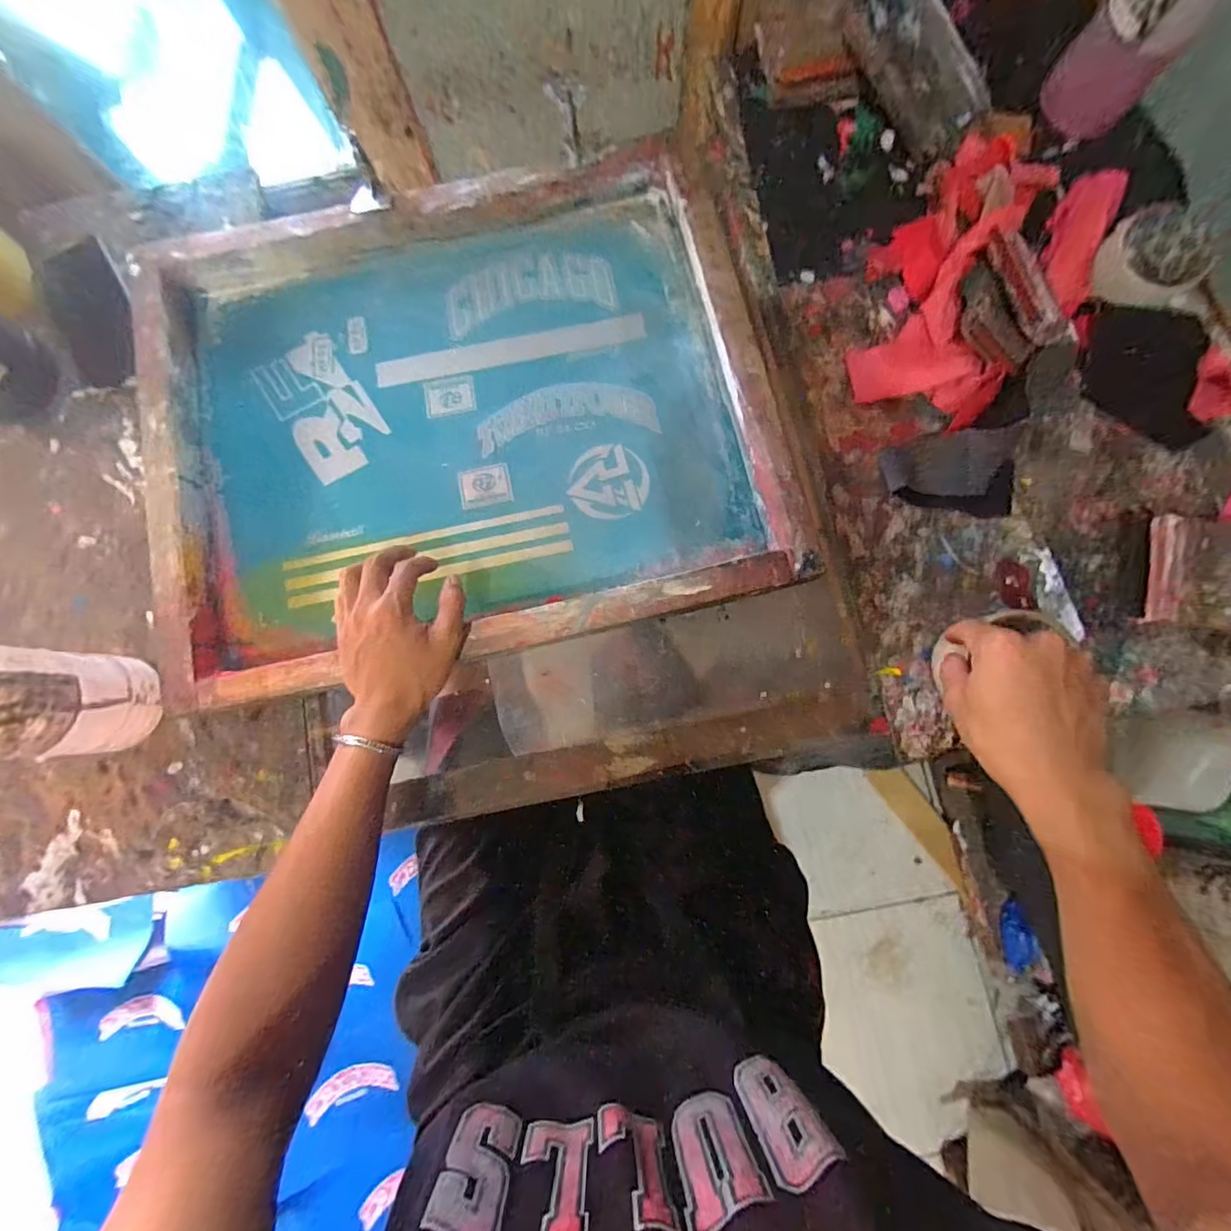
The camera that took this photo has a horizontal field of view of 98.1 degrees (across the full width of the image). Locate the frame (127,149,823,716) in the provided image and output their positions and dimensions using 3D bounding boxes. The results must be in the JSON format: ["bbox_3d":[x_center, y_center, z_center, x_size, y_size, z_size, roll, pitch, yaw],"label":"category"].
[{"bbox_3d":[-0.145,-0.181,0.489,0.540,0.057,0.438,-13,82,1],"label":"frame"}]

